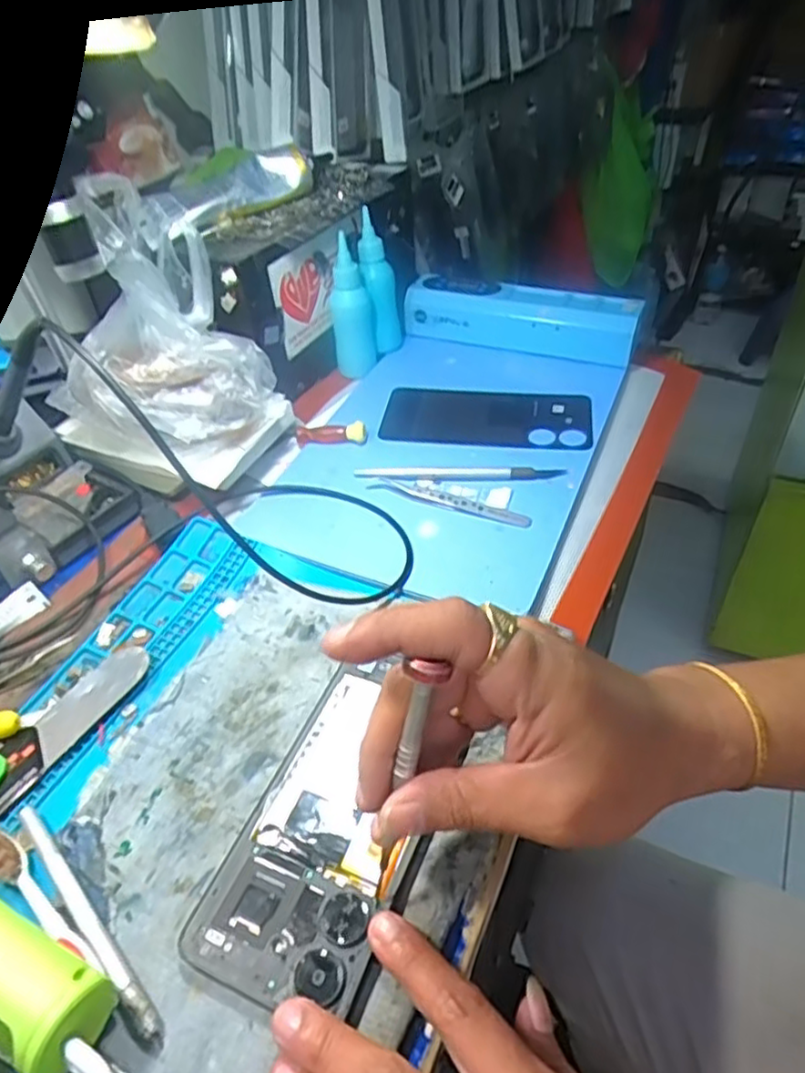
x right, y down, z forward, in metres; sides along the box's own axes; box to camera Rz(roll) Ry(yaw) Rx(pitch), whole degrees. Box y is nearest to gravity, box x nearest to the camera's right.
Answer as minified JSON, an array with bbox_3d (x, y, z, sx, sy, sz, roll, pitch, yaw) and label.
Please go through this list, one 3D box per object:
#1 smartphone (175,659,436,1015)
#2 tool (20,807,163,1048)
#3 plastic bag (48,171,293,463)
[{"bbox_3d":[-0.028,0.131,0.309,0.078,0.015,0.147,21,48,15],"label":"smartphone"},{"bbox_3d":[-0.136,0.160,0.285,0.007,0.006,0.122,-34,57,-31],"label":"tool"},{"bbox_3d":[-0.172,-0.143,0.478,0.145,0.135,0.187,-17,44,-13],"label":"plastic bag"}]

